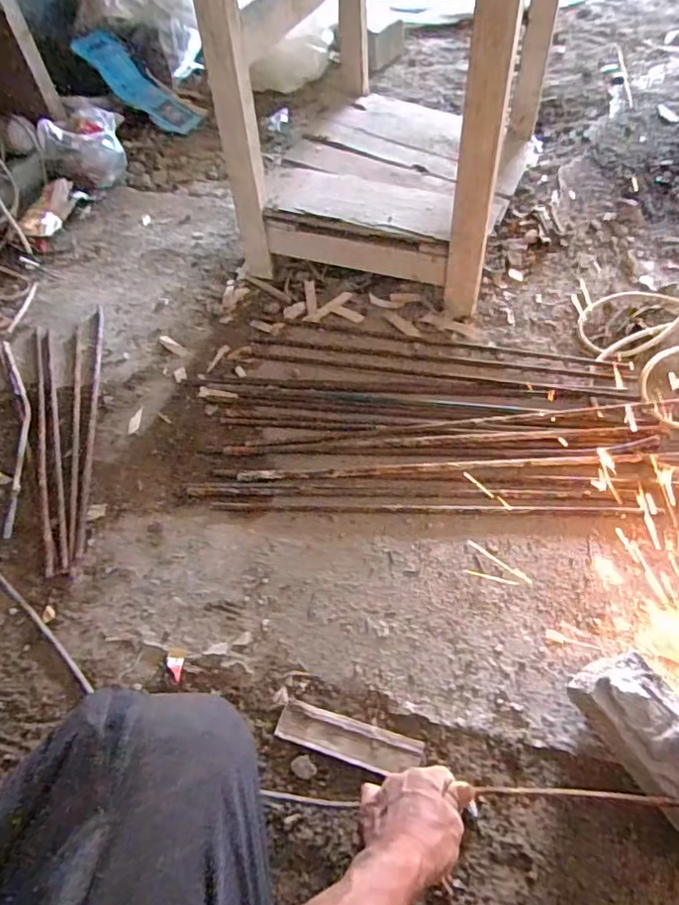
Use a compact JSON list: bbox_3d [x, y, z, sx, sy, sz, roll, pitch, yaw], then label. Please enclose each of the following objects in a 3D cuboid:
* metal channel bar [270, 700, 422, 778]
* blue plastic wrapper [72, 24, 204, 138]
[{"bbox_3d":[0.009,0.313,0.623,0.156,0.012,0.041,13,55,14],"label":"metal channel bar"},{"bbox_3d":[-0.543,-0.982,1.530,0.328,0.028,0.140,38,58,-14],"label":"blue plastic wrapper"}]

